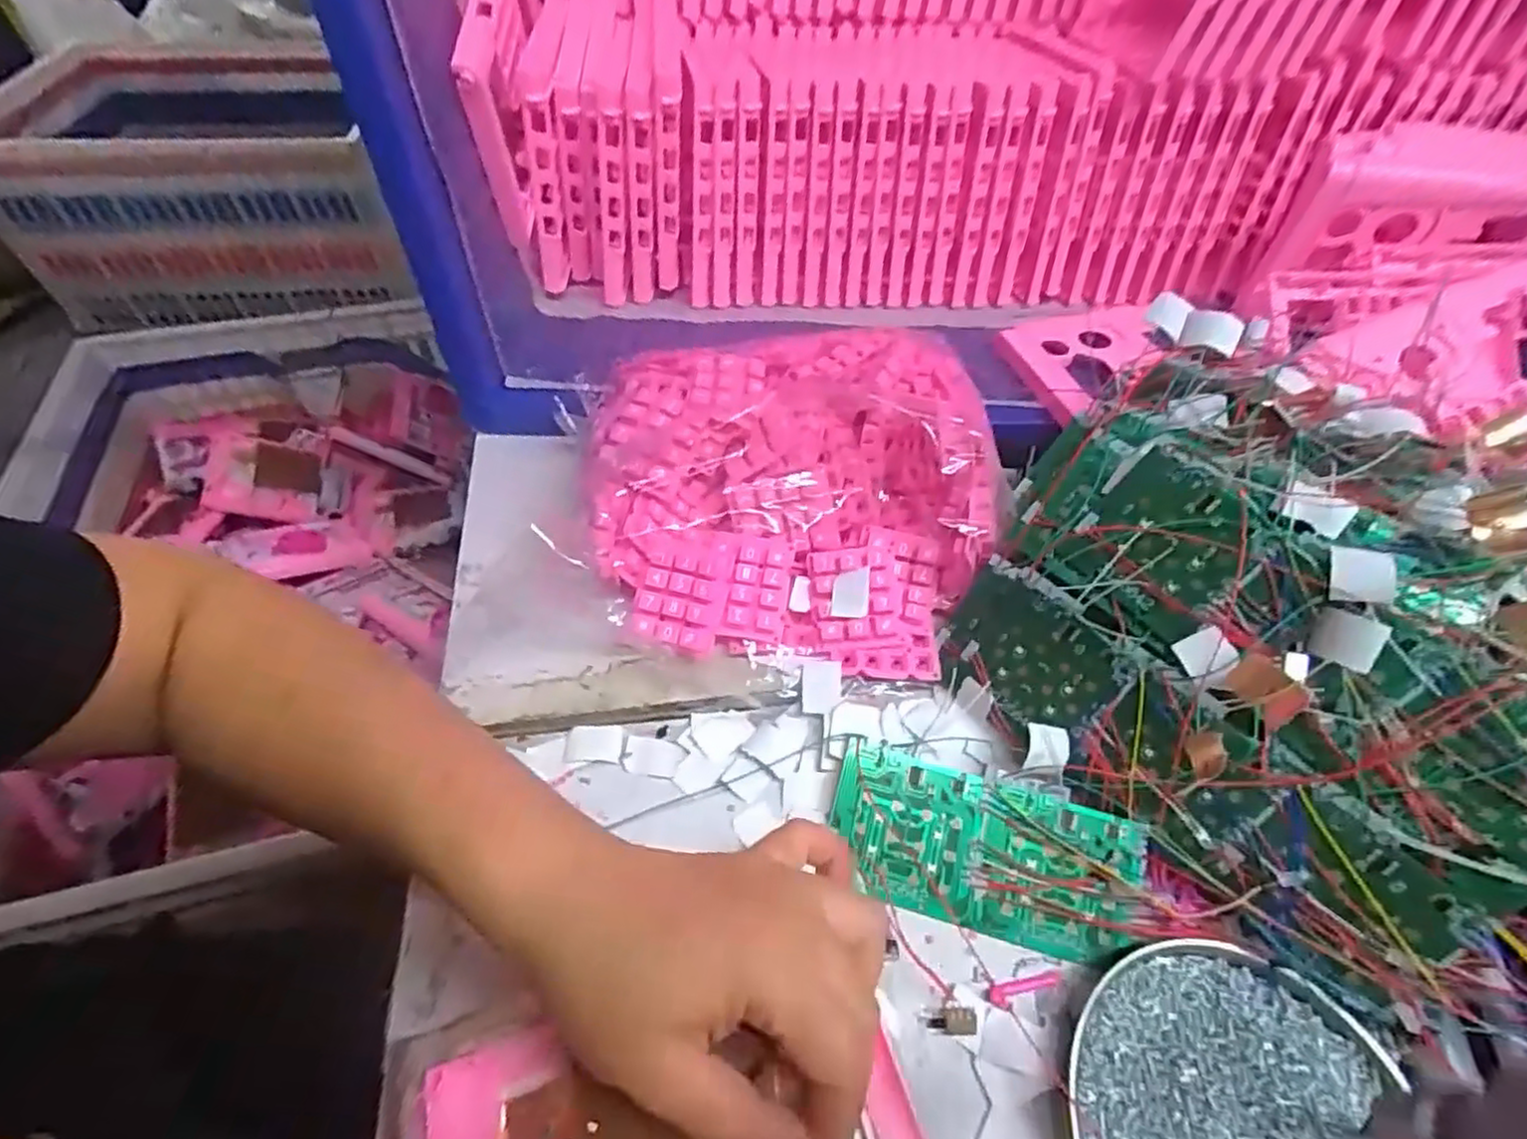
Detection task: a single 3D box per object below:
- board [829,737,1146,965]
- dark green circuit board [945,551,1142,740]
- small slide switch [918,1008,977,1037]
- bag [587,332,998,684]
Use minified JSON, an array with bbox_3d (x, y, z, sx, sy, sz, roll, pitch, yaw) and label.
[{"bbox_3d":[0.102,0.134,0.339,0.139,0.004,0.067,14,74,11],"label":"board"},{"bbox_3d":[0.138,0.041,0.368,0.010,0.064,0.088,-2,39,-50],"label":"dark green circuit board"},{"bbox_3d":[0.079,0.193,0.304,0.023,0.007,0.009,-10,51,20],"label":"small slide switch"},{"bbox_3d":[0.015,-0.044,0.408,0.227,0.087,0.186,2,51,-1],"label":"bag"}]

